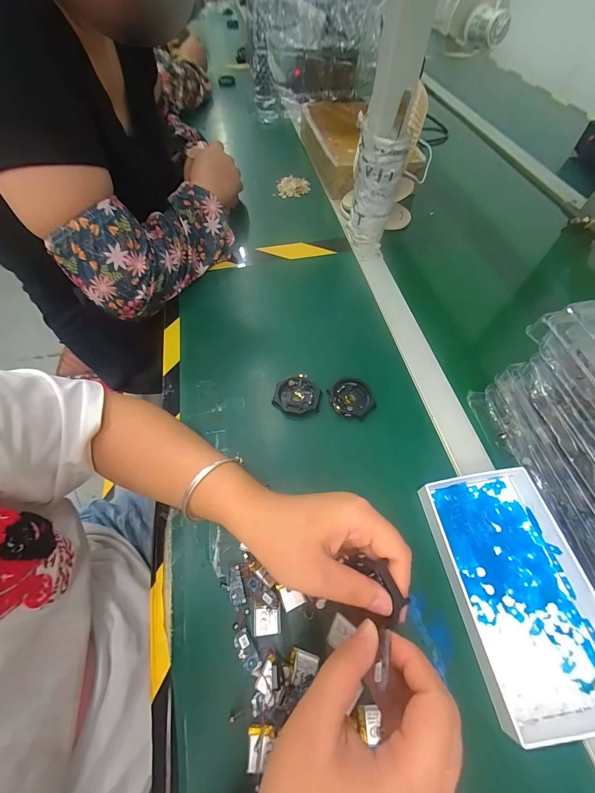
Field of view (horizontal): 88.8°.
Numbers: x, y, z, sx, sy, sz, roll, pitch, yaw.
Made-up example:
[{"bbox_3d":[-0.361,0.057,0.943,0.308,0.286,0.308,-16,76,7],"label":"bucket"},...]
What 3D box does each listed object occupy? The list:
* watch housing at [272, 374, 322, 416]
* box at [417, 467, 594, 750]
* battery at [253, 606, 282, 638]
[{"bbox_3d":[0.000,0.001,0.356,0.053,0.011,0.049,0,60,0],"label":"watch housing"},{"bbox_3d":[0.186,0.156,0.257,0.107,0.033,0.175,-9,60,-7],"label":"box"},{"bbox_3d":[-0.025,0.184,0.249,0.022,0.006,0.019,-4,60,-2],"label":"battery"}]

